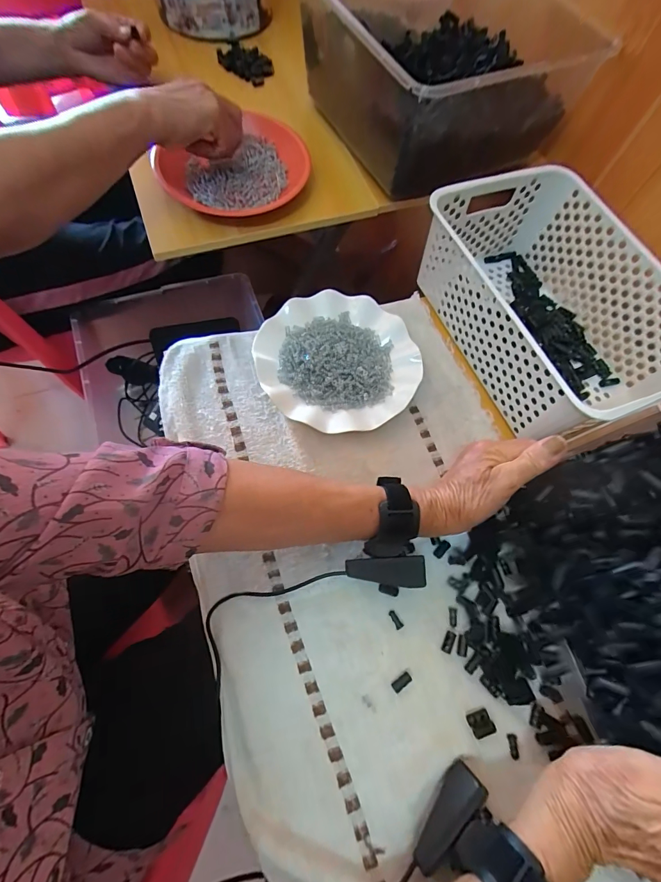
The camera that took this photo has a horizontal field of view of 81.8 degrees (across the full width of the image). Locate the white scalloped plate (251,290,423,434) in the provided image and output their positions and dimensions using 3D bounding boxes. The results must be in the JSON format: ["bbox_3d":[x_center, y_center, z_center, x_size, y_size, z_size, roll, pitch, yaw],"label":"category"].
[{"bbox_3d":[0.009,-0.092,0.445,0.178,0.031,0.177,1,69,-3],"label":"white scalloped plate"}]

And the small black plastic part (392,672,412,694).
[{"bbox_3d":[0.062,0.211,0.333,0.018,0.004,0.009,-32,74,-15],"label":"small black plastic part"}]

